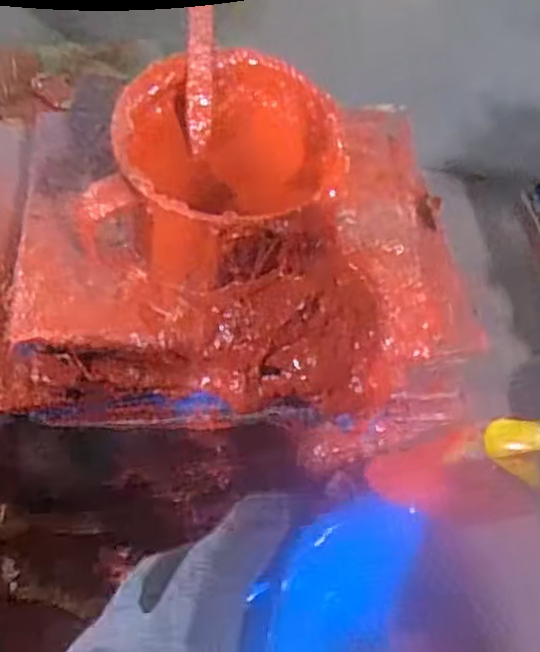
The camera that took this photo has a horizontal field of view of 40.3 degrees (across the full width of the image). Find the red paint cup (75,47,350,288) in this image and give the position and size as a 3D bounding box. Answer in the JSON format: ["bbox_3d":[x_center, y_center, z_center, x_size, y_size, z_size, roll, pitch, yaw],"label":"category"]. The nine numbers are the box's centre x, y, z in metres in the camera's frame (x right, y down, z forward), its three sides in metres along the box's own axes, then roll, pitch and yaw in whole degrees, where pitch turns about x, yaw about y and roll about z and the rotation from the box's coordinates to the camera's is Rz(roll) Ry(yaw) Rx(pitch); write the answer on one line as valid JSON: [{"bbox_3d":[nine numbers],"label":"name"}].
[{"bbox_3d":[-0.027,-0.093,0.463,0.140,0.083,0.144,3,60,-5],"label":"red paint cup"}]

